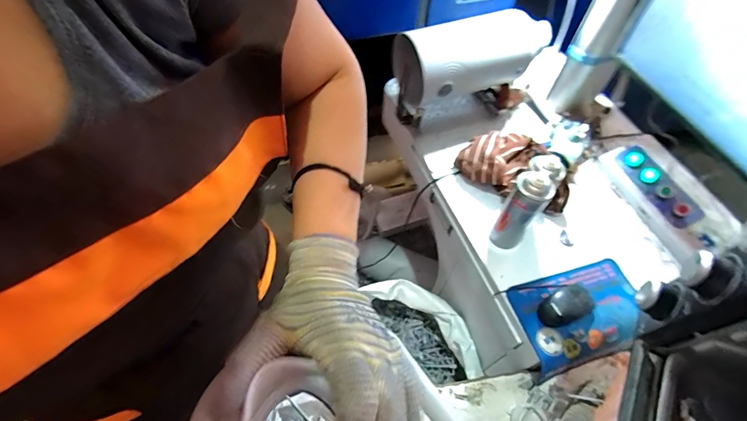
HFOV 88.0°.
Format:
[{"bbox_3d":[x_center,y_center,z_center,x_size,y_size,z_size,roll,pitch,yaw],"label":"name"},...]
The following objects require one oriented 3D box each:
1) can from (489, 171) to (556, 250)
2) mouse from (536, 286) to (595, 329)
[{"bbox_3d":[0.289,0.000,0.764,0.066,0.199,0.071,2,57,-3],"label":"can"},{"bbox_3d":[0.375,0.183,0.743,0.120,0.037,0.067,-27,62,-20],"label":"mouse"}]

